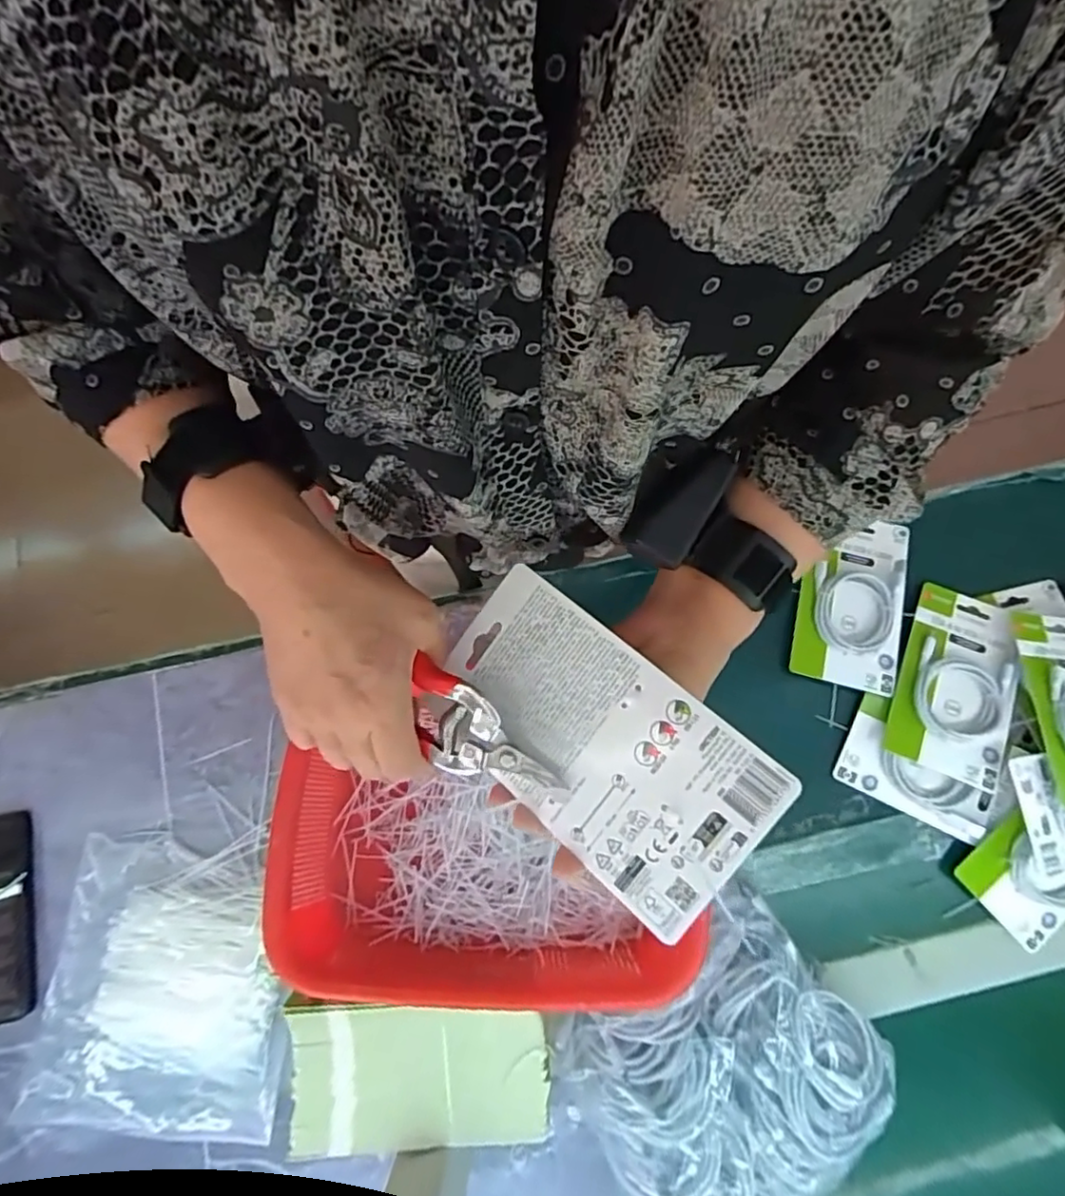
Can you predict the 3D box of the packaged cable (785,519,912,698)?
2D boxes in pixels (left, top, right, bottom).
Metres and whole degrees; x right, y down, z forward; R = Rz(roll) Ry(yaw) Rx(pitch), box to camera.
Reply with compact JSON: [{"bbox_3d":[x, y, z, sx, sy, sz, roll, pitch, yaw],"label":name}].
[{"bbox_3d":[0.314,0.003,0.608,0.094,0.009,0.166,13,77,3],"label":"packaged cable"}]

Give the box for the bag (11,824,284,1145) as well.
[{"bbox_3d":[-0.311,0.328,0.527,0.196,0.024,0.229,5,77,1],"label":"bag"}]

